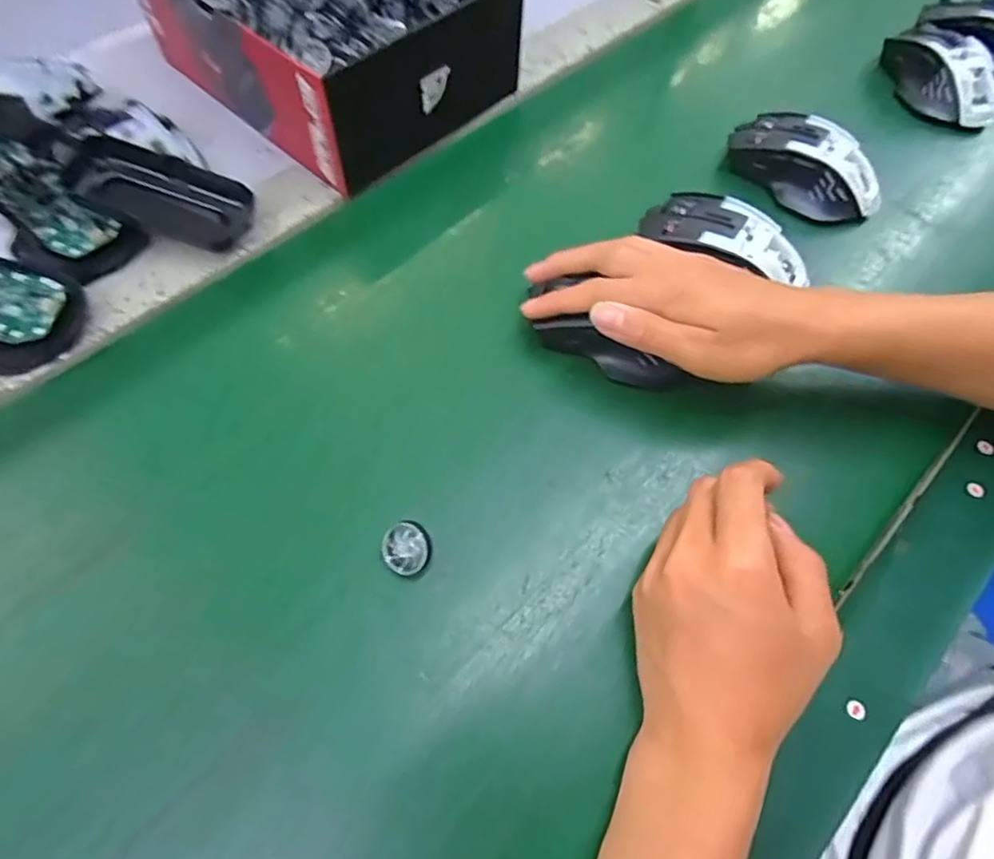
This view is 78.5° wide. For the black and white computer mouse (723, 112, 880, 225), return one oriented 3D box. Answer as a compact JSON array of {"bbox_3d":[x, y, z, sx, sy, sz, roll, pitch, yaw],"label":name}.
[{"bbox_3d":[0.231,-0.199,0.454,0.067,0.039,0.116,-37,70,-20],"label":"black and white computer mouse"}]

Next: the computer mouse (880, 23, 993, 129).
[{"bbox_3d":[0.380,-0.304,0.518,0.064,0.040,0.111,-12,64,-10],"label":"computer mouse"}]

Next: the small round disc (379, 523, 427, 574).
[{"bbox_3d":[-0.046,0.060,0.305,0.023,0.004,0.024,0,84,4],"label":"small round disc"}]

